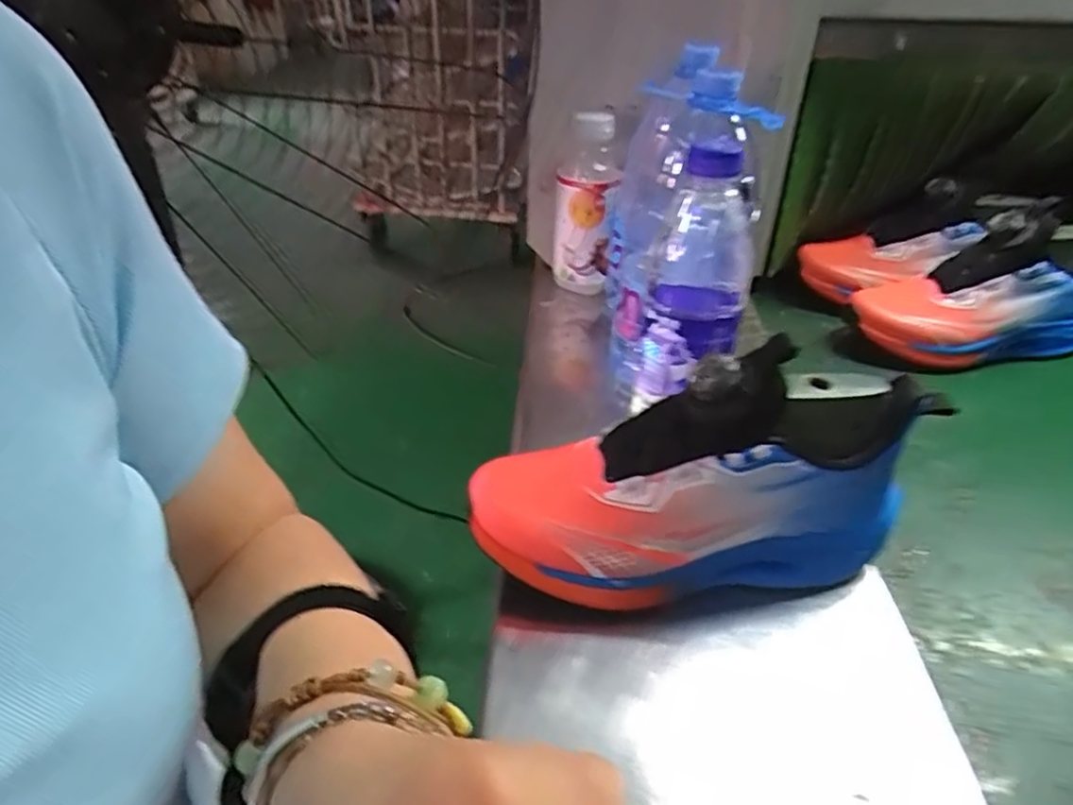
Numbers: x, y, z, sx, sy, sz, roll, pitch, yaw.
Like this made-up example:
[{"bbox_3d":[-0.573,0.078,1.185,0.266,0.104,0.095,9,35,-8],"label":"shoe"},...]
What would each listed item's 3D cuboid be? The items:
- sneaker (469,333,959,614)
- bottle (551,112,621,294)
[{"bbox_3d":[0.097,0.043,0.397,0.264,0.122,0.083,-5,36,-7],"label":"sneaker"},{"bbox_3d":[0.051,-0.204,0.701,0.063,0.170,0.053,5,36,4],"label":"bottle"}]

